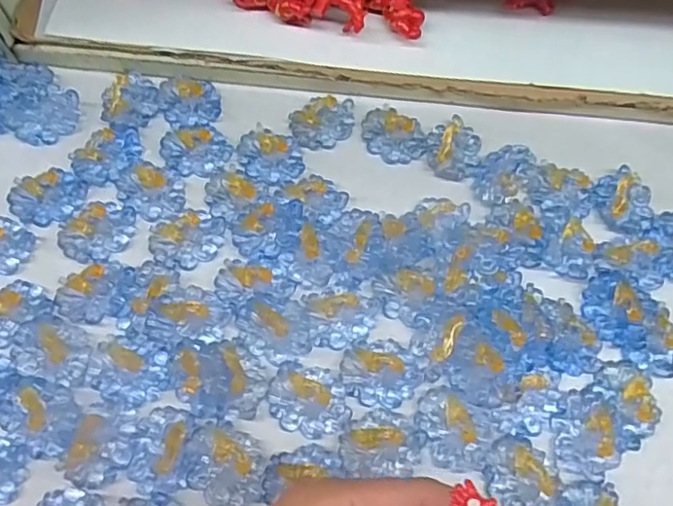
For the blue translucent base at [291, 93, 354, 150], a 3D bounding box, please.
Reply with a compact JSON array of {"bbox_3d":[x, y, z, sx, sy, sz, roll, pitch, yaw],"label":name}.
[{"bbox_3d":[-0.007,-0.072,0.311,0.036,0.009,0.026,-16,70,-8],"label":"blue translucent base"}]

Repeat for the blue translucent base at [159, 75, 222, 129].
[{"bbox_3d":[-0.082,-0.086,0.313,0.031,0.010,0.031,1,69,-2],"label":"blue translucent base"}]

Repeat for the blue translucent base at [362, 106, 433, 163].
[{"bbox_3d":[0.032,-0.065,0.310,0.039,0.007,0.029,24,70,7],"label":"blue translucent base"}]

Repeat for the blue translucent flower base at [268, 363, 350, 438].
[{"bbox_3d":[-0.012,0.065,0.253,0.036,0.007,0.030,16,69,4],"label":"blue translucent flower base"}]

